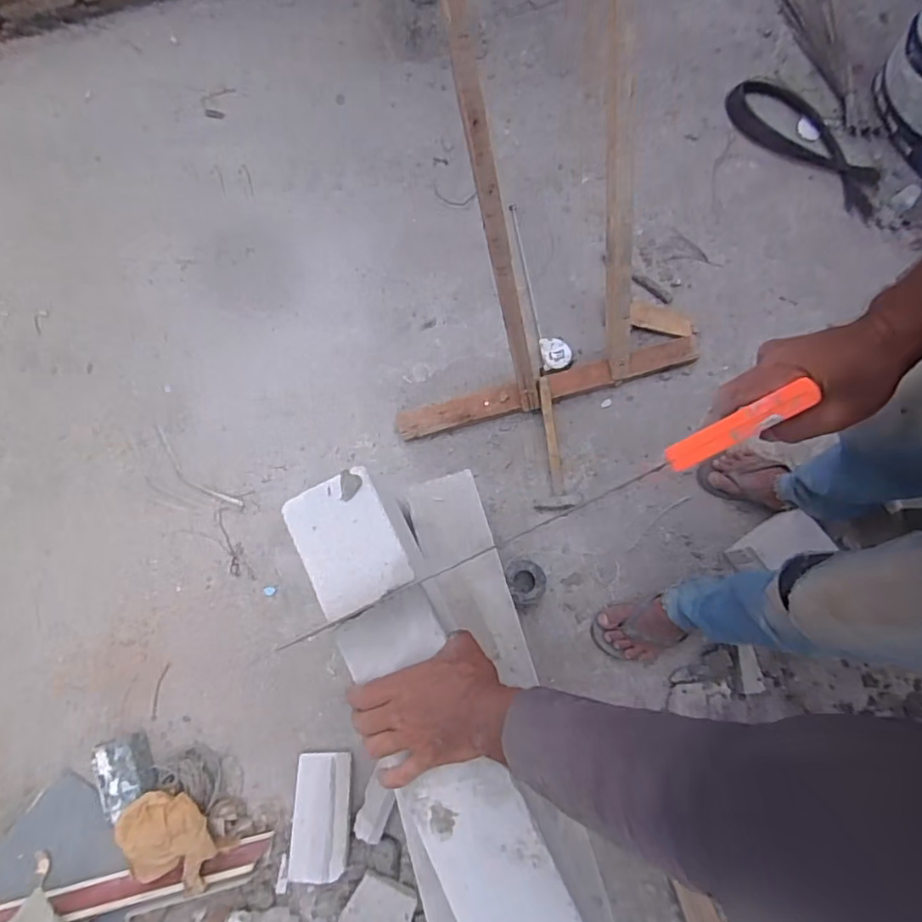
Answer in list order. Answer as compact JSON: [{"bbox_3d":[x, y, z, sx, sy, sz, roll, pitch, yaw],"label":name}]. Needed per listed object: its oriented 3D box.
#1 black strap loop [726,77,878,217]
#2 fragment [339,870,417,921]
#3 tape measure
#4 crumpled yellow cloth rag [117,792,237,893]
[{"bbox_3d":[0.852,-0.785,1.388,0.190,0.014,0.446,-39,79,-9],"label":"black strap loop"},{"bbox_3d":[-0.145,0.787,0.979,0.113,0.027,0.100,22,70,-2],"label":"fragment"},{"bbox_3d":[0.176,-0.403,1.286,0.063,0.030,0.424,-11,76,-3],"label":"tape measure"},{"bbox_3d":[-0.502,0.661,0.982,0.141,0.091,0.181,-34,78,-8],"label":"crumpled yellow cloth rag"}]

